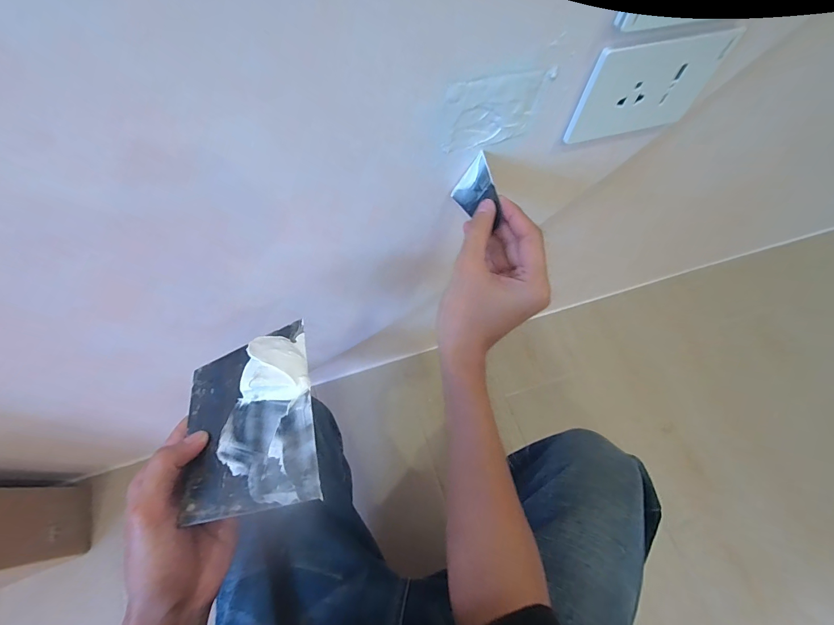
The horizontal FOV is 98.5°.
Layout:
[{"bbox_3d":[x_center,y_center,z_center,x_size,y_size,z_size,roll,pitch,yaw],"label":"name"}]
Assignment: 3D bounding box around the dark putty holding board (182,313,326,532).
[{"bbox_3d":[-0.126,0.077,0.266,0.098,0.017,0.139,-23,55,0],"label":"dark putty holding board"}]

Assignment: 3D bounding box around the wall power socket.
[{"bbox_3d":[0.185,-0.179,0.291,0.116,0.077,0.006,-12,68,-8],"label":"wall power socket"}]

